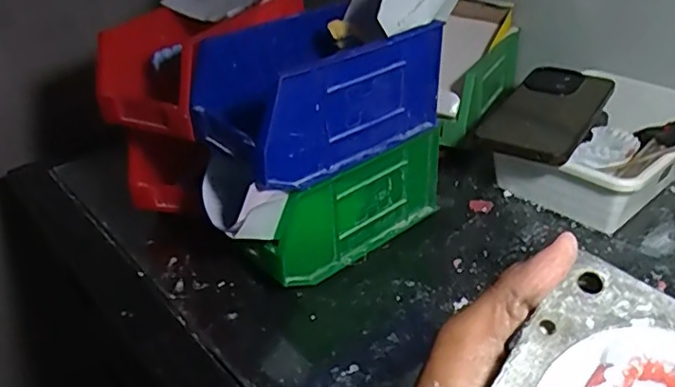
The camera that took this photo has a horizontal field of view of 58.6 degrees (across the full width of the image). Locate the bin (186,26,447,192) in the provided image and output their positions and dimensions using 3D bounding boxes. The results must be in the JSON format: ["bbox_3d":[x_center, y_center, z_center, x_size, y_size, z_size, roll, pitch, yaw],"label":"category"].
[{"bbox_3d":[-0.015,-0.076,0.453,0.170,0.087,0.097,-27,40,-30],"label":"bin"}]

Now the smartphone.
[{"bbox_3d":[0.189,-0.075,0.539,0.081,0.015,0.164,17,39,29],"label":"smartphone"}]

